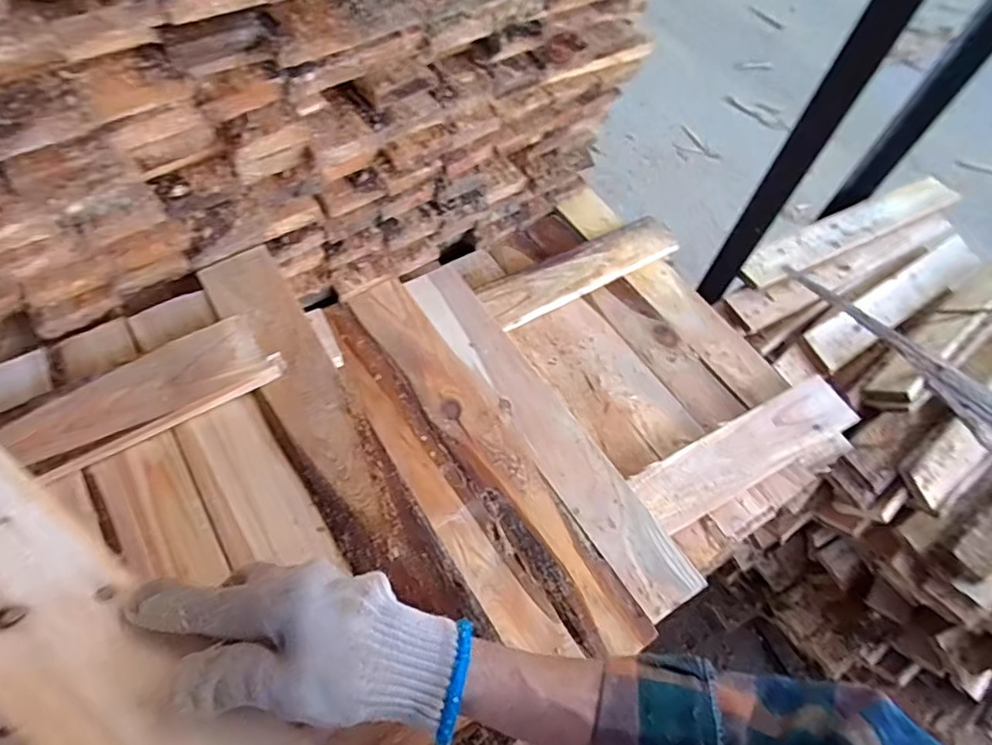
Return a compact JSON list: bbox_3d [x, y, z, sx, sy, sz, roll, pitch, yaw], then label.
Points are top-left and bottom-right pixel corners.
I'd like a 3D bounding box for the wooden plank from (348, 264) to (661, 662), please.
[{"bbox_3d":[-0.016,0.075,0.620,0.078,0.011,0.497,-29,65,-18],"label":"wooden plank"}]

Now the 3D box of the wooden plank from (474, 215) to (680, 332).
[{"bbox_3d":[0.121,-0.147,0.788,0.313,0.021,0.073,-28,65,-18],"label":"wooden plank"}]

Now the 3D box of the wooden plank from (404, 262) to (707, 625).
[{"bbox_3d":[0.047,0.049,0.641,0.071,0.011,0.477,-29,65,-19],"label":"wooden plank"}]

